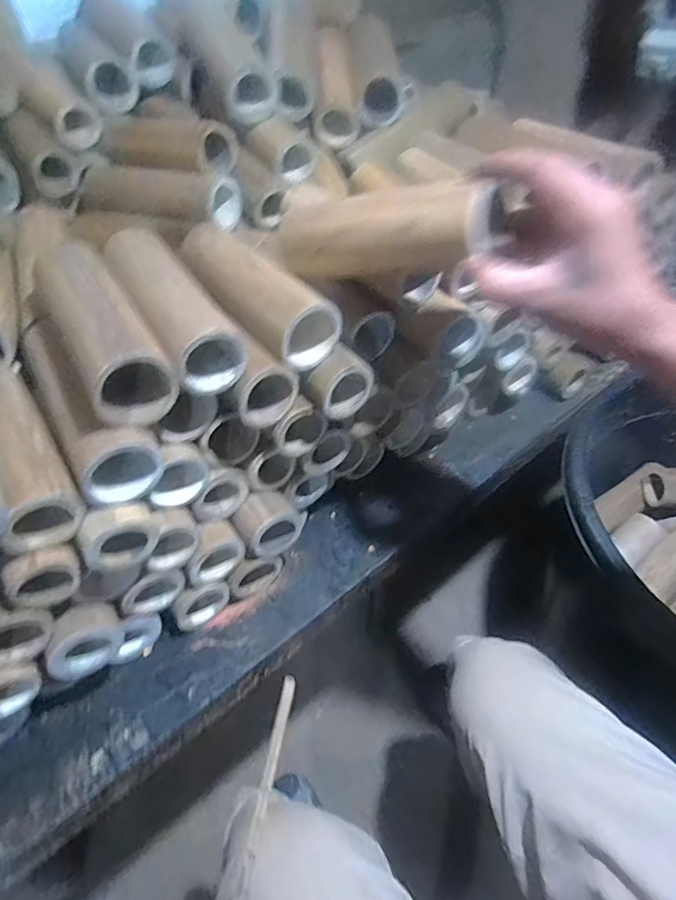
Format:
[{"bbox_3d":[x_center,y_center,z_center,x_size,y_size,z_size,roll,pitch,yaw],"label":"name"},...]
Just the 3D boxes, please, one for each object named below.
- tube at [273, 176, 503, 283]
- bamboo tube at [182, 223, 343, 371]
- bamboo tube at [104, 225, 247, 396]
[{"bbox_3d":[0.035,-0.162,0.385,0.167,0.052,0.065,8,46,31],"label":"tube"},{"bbox_3d":[-0.072,-0.132,0.442,0.058,0.051,0.178,-32,52,-23],"label":"bamboo tube"},{"bbox_3d":[-0.134,-0.119,0.425,0.054,0.051,0.194,-26,50,-19],"label":"bamboo tube"}]

